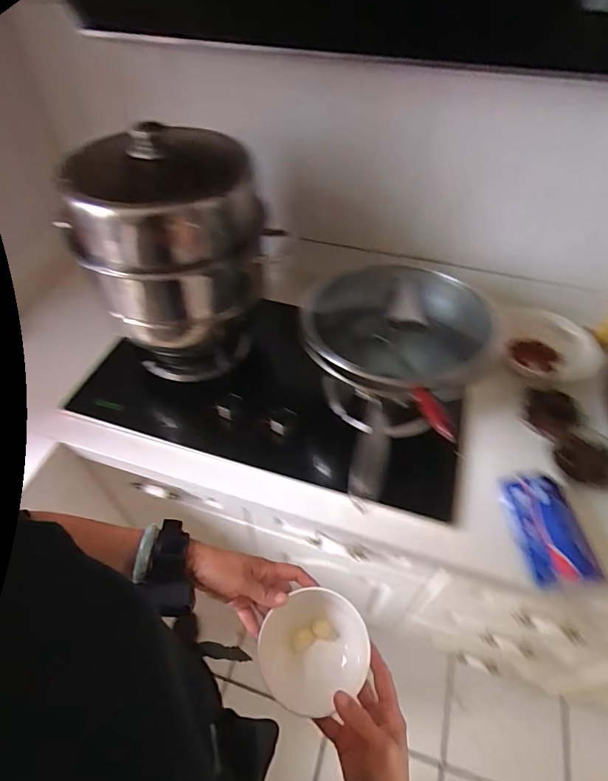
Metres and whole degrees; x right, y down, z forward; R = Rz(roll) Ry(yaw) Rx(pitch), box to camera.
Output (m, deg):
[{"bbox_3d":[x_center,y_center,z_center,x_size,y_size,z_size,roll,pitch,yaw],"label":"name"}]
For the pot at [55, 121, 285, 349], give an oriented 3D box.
[{"bbox_3d":[-0.217,-0.265,0.765,0.296,0.308,0.270,0,53,-1],"label":"pot"}]

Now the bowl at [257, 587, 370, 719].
[{"bbox_3d":[0.014,0.283,0.477,0.118,0.048,0.108,0,53,-1],"label":"bowl"}]

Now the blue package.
[{"bbox_3d":[0.381,0.212,0.675,0.094,0.048,0.172,-4,53,-4],"label":"blue package"}]

